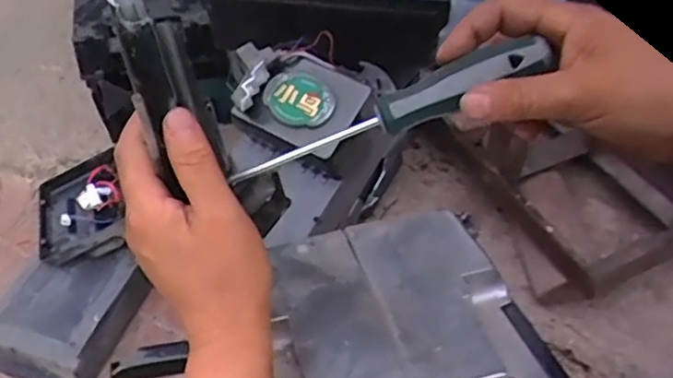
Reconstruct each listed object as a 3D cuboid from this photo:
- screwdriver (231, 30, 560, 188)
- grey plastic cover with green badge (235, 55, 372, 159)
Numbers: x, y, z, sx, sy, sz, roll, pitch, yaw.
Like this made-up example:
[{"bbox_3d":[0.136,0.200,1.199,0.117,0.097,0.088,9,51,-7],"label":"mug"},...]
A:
[{"bbox_3d":[0.027,-0.041,0.350,0.183,0.021,0.022,-23,47,10],"label":"screwdriver"},{"bbox_3d":[-0.038,-0.107,0.782,0.130,0.030,0.109,30,96,14],"label":"grey plastic cover with green badge"}]

